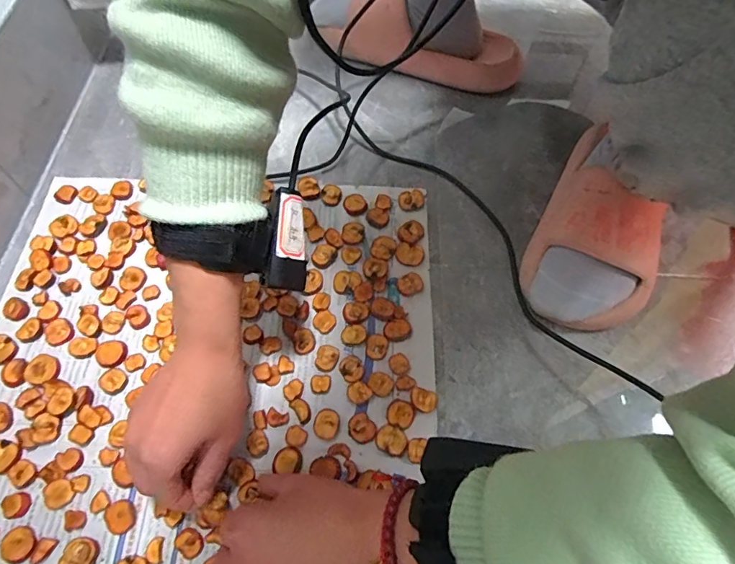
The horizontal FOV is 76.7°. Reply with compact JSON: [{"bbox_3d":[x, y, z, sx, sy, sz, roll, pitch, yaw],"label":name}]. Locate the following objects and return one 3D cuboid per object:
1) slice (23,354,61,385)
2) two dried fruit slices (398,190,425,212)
[{"bbox_3d":[-0.270,0.073,0.386,0.026,0.006,0.025,26,64,11],"label":"slice"},{"bbox_3d":[0.046,-0.084,0.481,0.027,0.007,0.021,-8,63,-7],"label":"two dried fruit slices"}]

